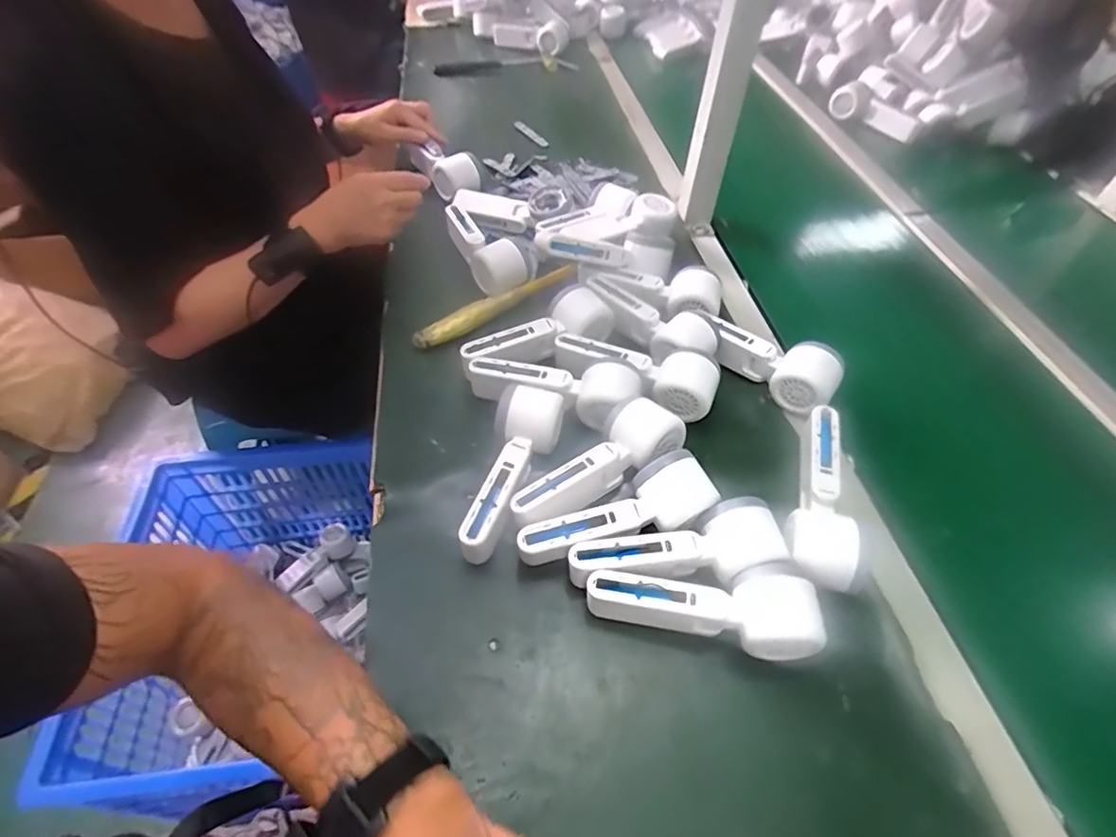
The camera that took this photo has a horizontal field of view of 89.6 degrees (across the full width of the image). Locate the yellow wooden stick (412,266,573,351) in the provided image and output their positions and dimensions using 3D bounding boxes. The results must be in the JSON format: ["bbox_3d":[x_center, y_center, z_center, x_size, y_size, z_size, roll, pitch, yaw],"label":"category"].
[{"bbox_3d":[-0.068,-0.133,0.640,0.214,0.025,0.025,-32,59,-27],"label":"yellow wooden stick"}]

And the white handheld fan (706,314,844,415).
[{"bbox_3d":[0.220,-0.063,0.585,0.142,0.048,0.057,34,57,23],"label":"white handheld fan"}]

